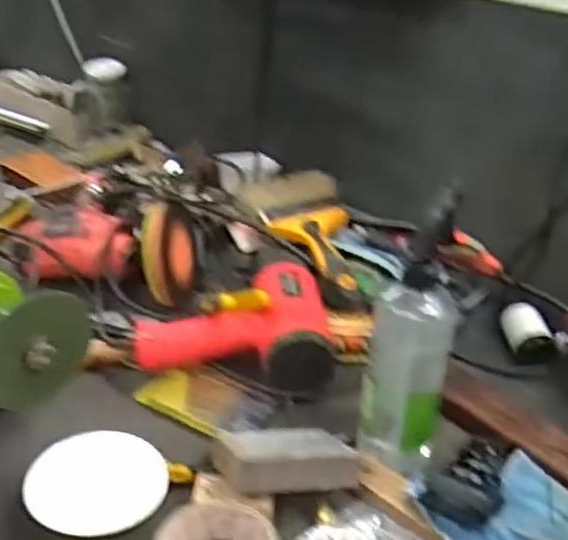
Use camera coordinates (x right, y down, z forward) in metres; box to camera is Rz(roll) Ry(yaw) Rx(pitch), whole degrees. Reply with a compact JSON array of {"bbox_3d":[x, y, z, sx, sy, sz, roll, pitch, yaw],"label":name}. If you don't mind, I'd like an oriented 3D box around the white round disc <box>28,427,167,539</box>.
[{"bbox_3d":[-0.144,0.162,0.566,0.102,0.004,0.093,2,36,-1],"label":"white round disc"}]

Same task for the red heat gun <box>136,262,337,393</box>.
[{"bbox_3d":[-0.043,0.054,0.741,0.188,0.065,0.149,5,30,3],"label":"red heat gun"}]

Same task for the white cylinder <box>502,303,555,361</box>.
[{"bbox_3d":[0.258,0.065,0.786,0.043,0.034,0.077,3,30,0],"label":"white cylinder"}]

